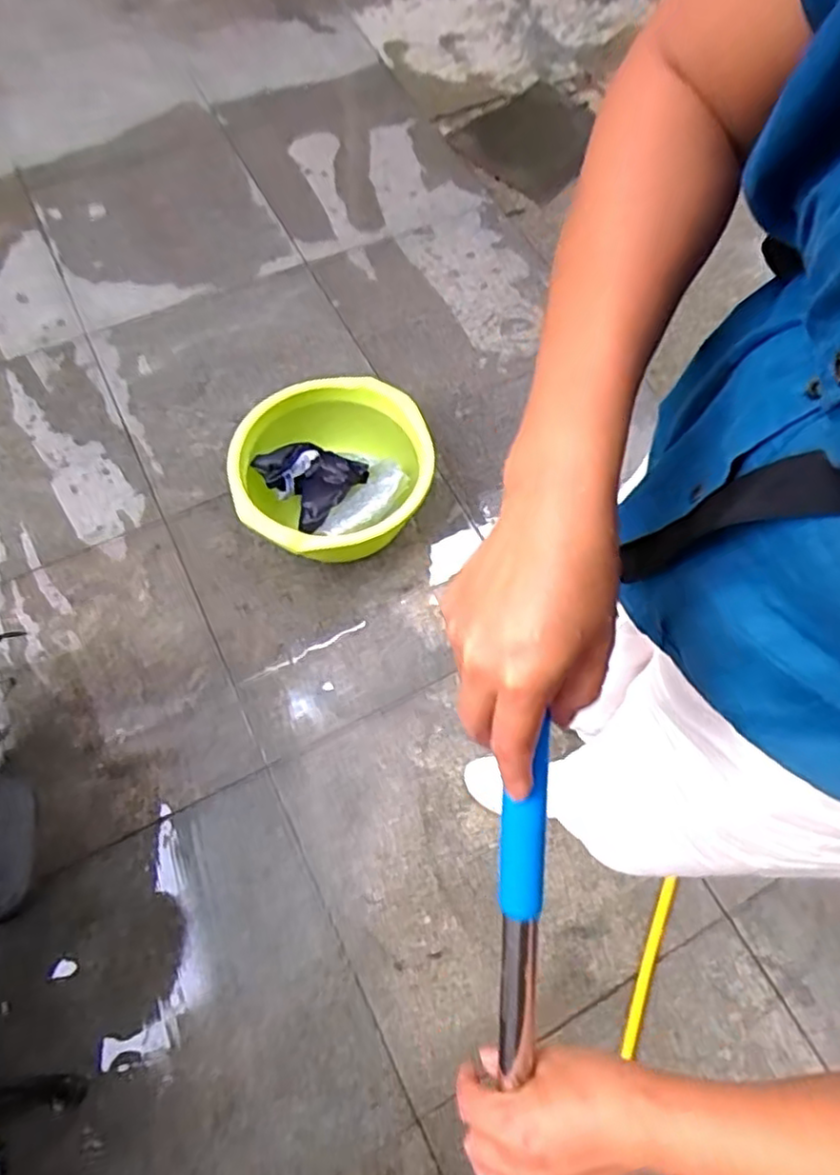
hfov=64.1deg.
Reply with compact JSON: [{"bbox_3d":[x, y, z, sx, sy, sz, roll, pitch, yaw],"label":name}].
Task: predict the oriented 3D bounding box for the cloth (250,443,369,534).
[{"bbox_3d":[-0.204,-0.223,1.333,0.199,0.043,0.198,-34,71,-16],"label":"cloth"}]

